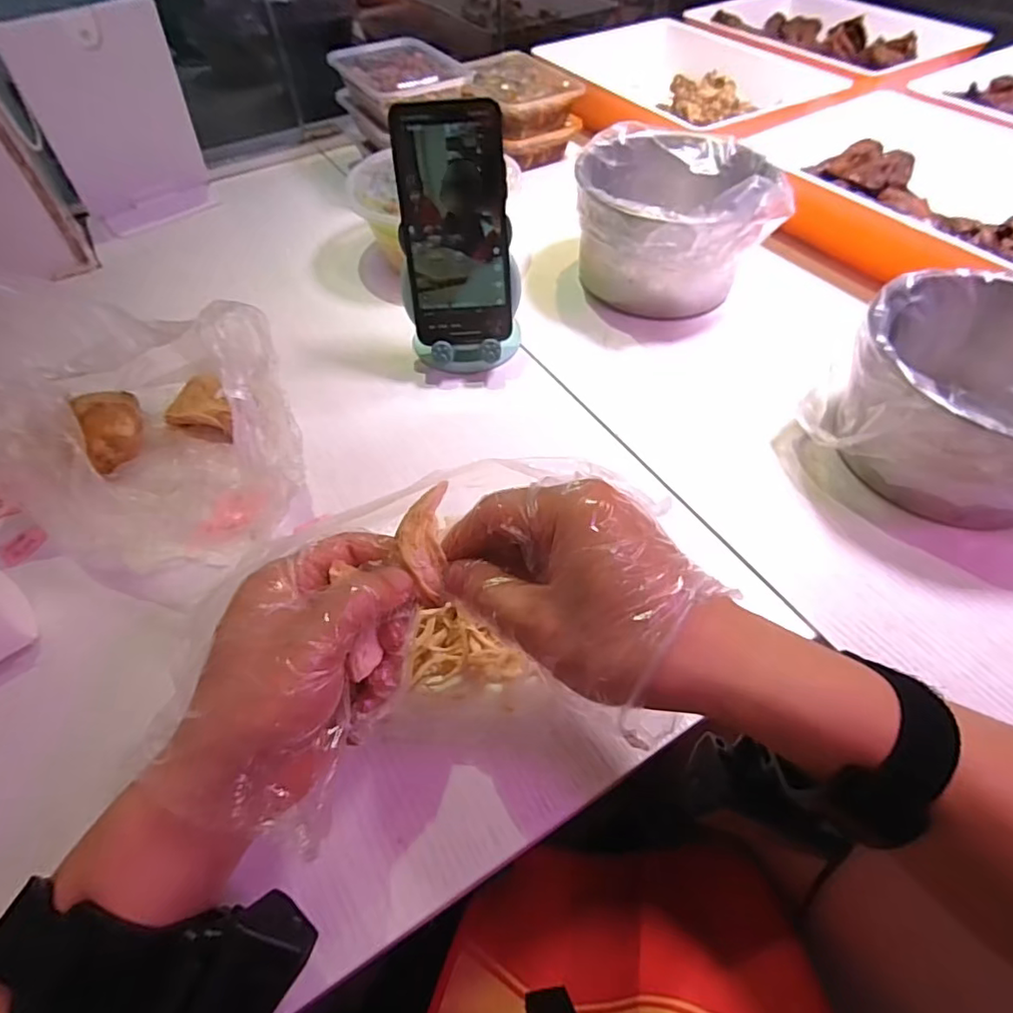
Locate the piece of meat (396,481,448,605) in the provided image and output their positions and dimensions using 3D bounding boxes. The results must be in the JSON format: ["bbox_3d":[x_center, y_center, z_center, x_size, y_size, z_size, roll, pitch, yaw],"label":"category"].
[{"bbox_3d":[-0.038,0.016,0.267,0.021,0.010,0.052,-3,81,1],"label":"piece of meat"}]

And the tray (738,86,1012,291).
[{"bbox_3d":[0.445,-0.328,0.594,0.292,0.067,0.365,-21,56,-12],"label":"tray"}]

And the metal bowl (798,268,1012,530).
[{"bbox_3d":[0.325,-0.069,0.391,0.174,0.092,0.178,-1,53,1],"label":"metal bowl"}]

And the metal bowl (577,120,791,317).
[{"bbox_3d":[0.149,-0.264,0.532,0.158,0.110,0.177,-5,53,-1],"label":"metal bowl"}]

